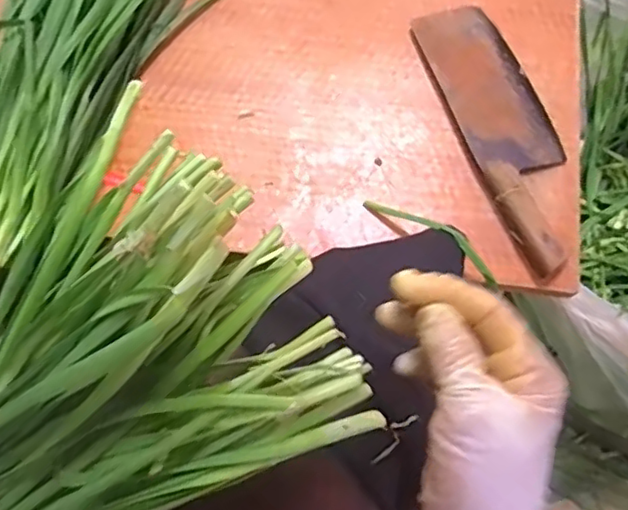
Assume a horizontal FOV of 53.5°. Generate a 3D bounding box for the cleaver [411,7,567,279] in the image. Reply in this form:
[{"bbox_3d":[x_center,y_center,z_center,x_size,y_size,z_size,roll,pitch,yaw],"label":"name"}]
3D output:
[{"bbox_3d":[0.182,-0.121,0.579,0.084,0.036,0.275,-19,75,-5],"label":"cleaver"}]

